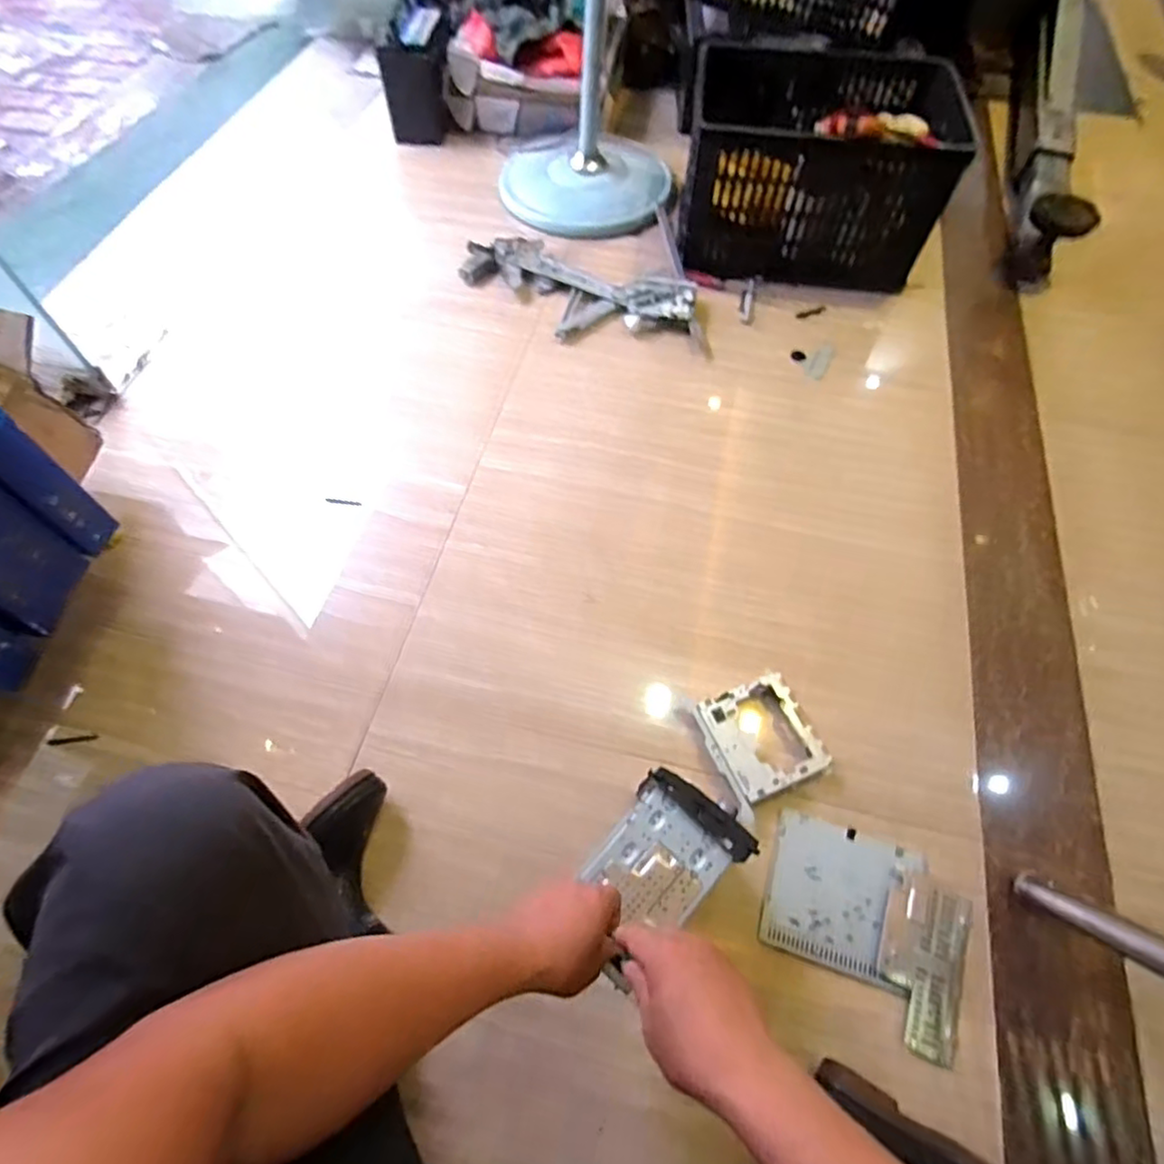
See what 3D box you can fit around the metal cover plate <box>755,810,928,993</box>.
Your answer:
[{"bbox_3d":[0.318,0.384,0.775,0.174,0.008,0.160,17,63,9],"label":"metal cover plate"}]

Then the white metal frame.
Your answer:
[{"bbox_3d":[0.237,0.208,0.850,0.141,0.020,0.143,-20,63,-11],"label":"white metal frame"}]

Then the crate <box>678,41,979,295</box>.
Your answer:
[{"bbox_3d":[0.457,-0.838,1.270,0.477,0.265,0.377,10,62,5],"label":"crate"}]

